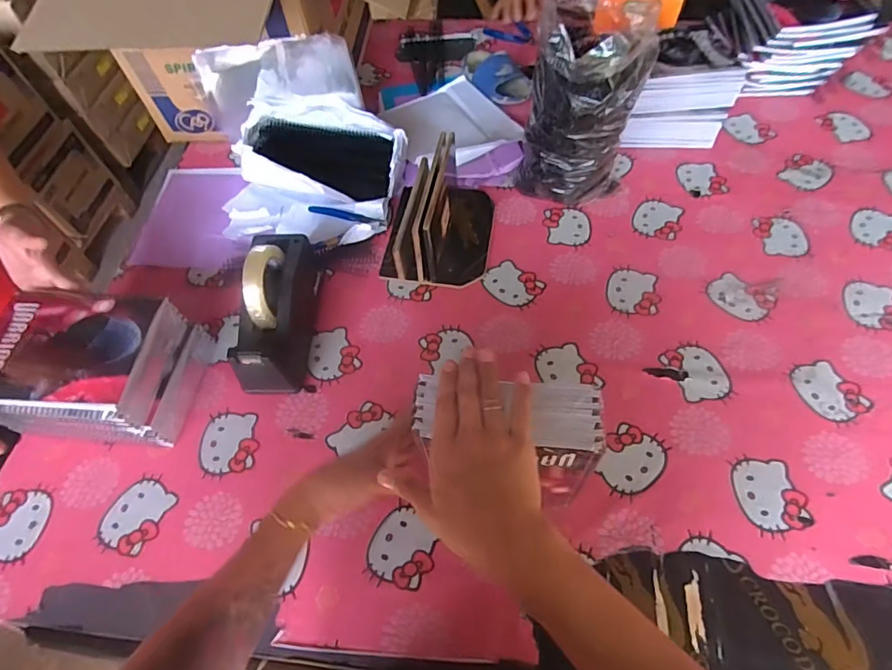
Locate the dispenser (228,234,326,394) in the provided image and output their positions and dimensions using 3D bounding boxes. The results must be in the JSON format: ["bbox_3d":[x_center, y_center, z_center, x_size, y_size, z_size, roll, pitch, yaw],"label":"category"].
[{"bbox_3d":[-0.224,-0.036,0.649,0.076,0.122,0.213,1,59,3],"label":"dispenser"}]

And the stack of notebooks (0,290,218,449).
[{"bbox_3d":[-0.436,0.044,0.617,0.213,0.117,0.164,1,59,3],"label":"stack of notebooks"}]

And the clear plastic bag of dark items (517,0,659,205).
[{"bbox_3d":[0.195,-0.313,0.714,0.144,0.265,0.140,12,60,10],"label":"clear plastic bag of dark items"}]

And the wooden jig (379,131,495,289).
[{"bbox_3d":[-0.002,-0.185,0.732,0.142,0.117,0.204,13,60,10],"label":"wooden jig"}]

